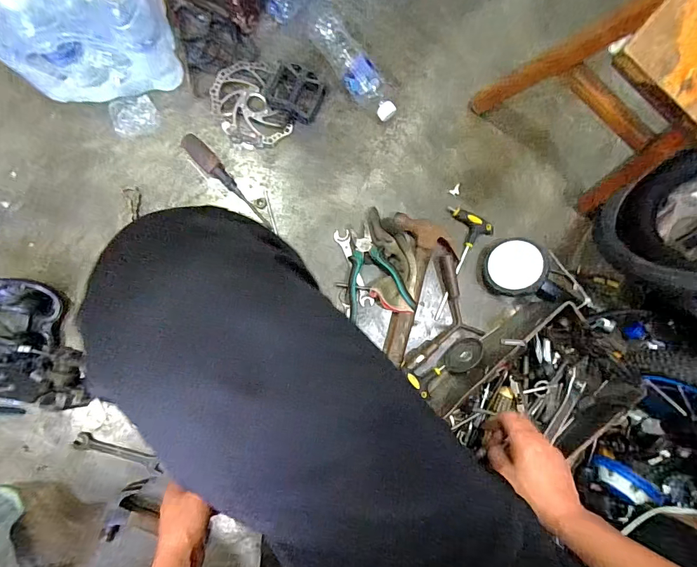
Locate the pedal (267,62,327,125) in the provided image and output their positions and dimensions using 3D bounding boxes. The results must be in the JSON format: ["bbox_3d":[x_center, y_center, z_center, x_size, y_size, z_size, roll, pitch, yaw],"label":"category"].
[{"bbox_3d":[-0.096,-0.347,0.695,0.094,0.034,0.087,26,86,-4],"label":"pedal"}]

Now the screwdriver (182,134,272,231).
[{"bbox_3d":[-0.215,-0.183,0.686,0.030,0.024,0.208,-44,92,-5],"label":"screwdriver"}]

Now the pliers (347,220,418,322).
[{"bbox_3d":[0.031,-0.012,0.698,0.118,0.036,0.180,-26,90,-5],"label":"pliers"}]

